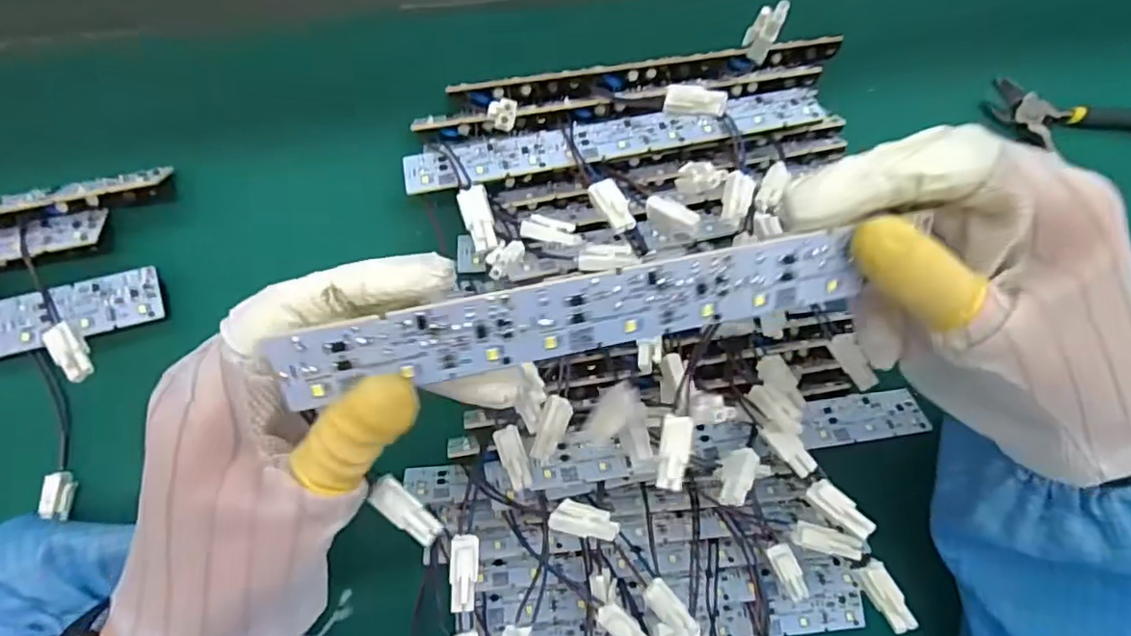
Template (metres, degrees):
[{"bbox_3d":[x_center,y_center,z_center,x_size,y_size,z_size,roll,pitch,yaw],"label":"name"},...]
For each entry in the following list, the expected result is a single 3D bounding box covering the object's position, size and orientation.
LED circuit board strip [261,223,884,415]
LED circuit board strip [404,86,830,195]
[{"bbox_3d":[0.006,-0.001,0.175,0.164,0.004,0.024,-10,119,-10],"label":"LED circuit board strip"},{"bbox_3d":[0.024,-0.084,0.285,0.191,0.004,0.031,-13,56,-6],"label":"LED circuit board strip"}]

